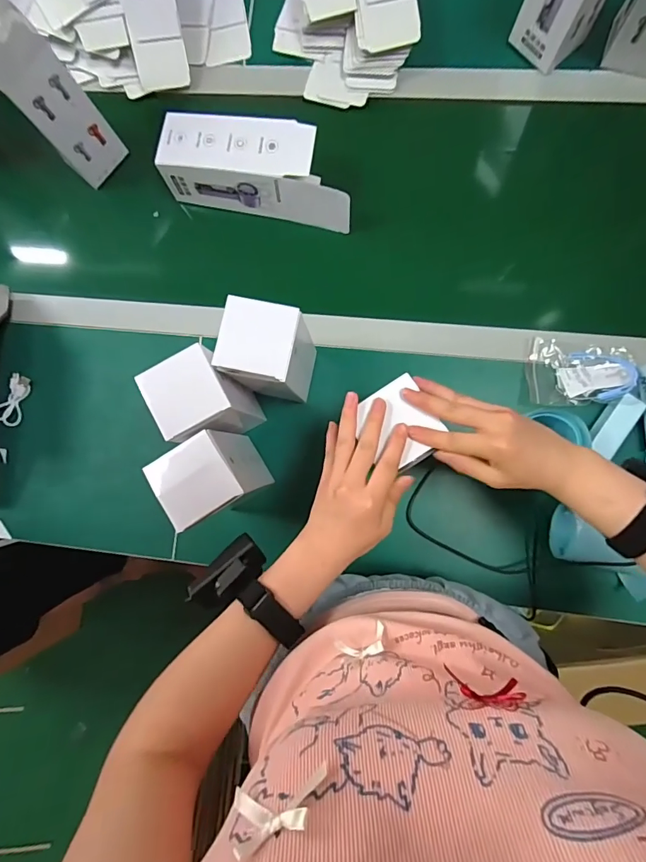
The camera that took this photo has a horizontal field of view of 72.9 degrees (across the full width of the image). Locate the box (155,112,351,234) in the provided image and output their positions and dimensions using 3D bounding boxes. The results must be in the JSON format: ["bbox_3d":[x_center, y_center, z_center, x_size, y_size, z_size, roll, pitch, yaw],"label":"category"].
[{"bbox_3d":[-0.078,-0.333,0.557,0.237,0.065,0.084,13,86,7],"label":"box"}]

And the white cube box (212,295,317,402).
[{"bbox_3d":[-0.058,-0.082,0.483,0.084,0.150,0.075,12,86,6],"label":"white cube box"}]

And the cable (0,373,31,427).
[{"bbox_3d":[-0.423,-0.042,0.594,0.031,0.016,0.071,15,87,7],"label":"cable"}]

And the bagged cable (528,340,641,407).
[{"bbox_3d":[0.311,-0.071,0.523,0.120,0.017,0.081,2,85,6],"label":"bagged cable"}]

